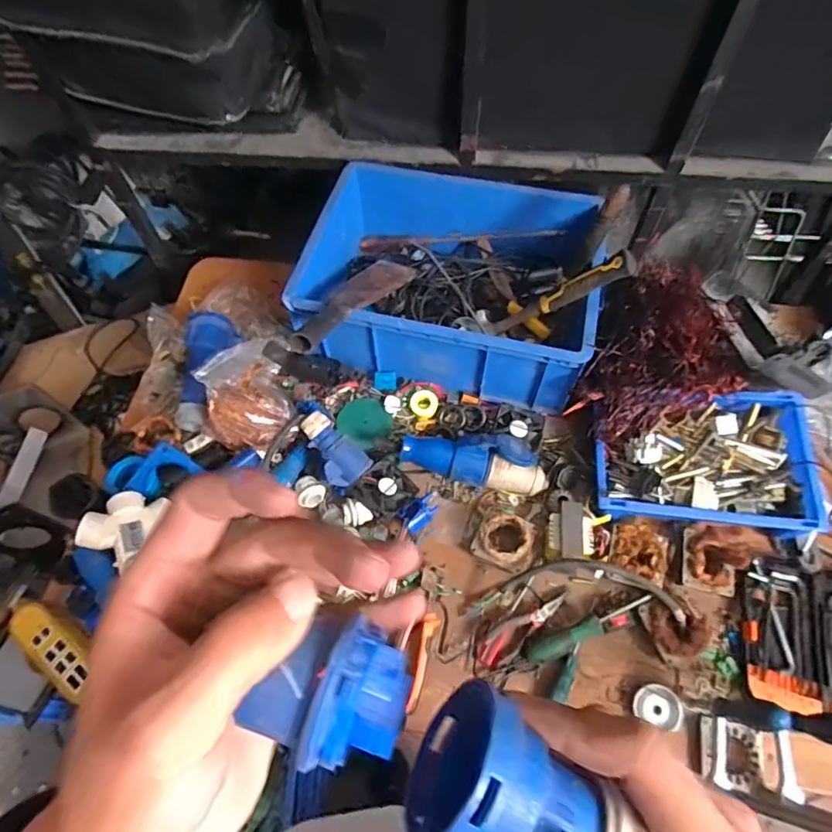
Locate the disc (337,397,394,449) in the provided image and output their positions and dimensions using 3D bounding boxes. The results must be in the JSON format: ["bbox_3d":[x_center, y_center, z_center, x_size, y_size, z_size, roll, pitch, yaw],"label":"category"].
[{"bbox_3d":[-0.087,0.009,0.908,0.092,0.015,0.088,0,63,0],"label":"disc"}]

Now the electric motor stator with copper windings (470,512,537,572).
[{"bbox_3d":[0.136,0.190,0.801,0.092,0.055,0.082,20,63,11],"label":"electric motor stator with copper windings"}]

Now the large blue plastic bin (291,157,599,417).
[{"bbox_3d":[0.067,-0.254,0.949,0.474,0.158,0.405,10,61,6],"label":"large blue plastic bin"}]

